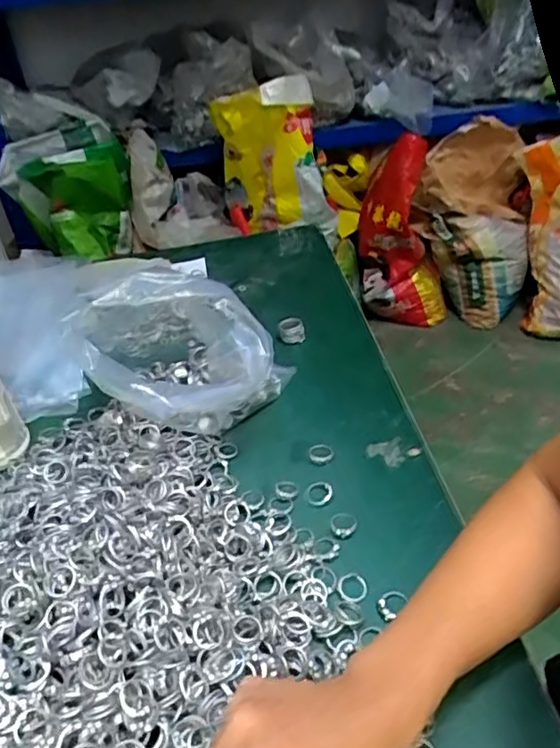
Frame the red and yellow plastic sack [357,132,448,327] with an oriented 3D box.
[{"bbox_3d":[0.394,-0.422,1.892,0.291,0.597,0.181,5,39,12],"label":"red and yellow plastic sack"}]

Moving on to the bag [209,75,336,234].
[{"bbox_3d":[-0.009,-0.592,1.678,0.303,0.395,0.157,-9,38,-6],"label":"bag"}]

